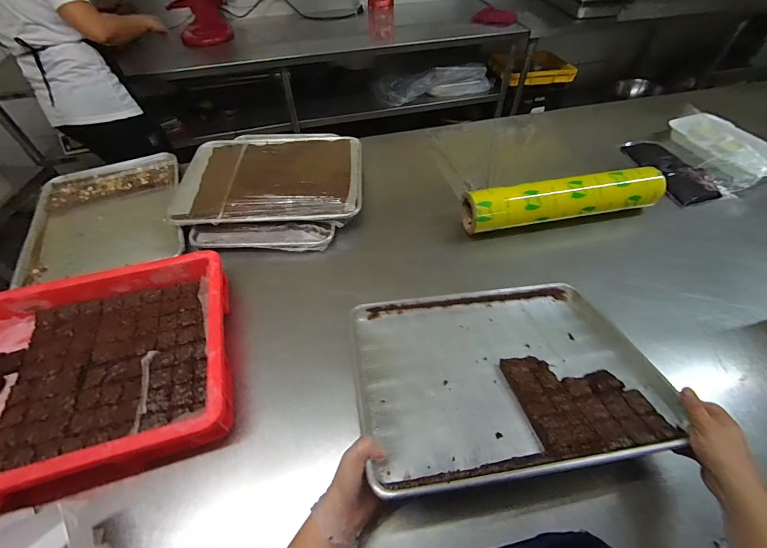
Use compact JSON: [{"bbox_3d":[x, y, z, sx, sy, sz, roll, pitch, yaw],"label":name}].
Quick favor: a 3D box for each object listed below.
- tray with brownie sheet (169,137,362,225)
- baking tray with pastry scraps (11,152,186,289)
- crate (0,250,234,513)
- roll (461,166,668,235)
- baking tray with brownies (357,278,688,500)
[{"bbox_3d":[-0.276,-0.248,0.866,0.433,0.022,0.324,-3,51,-1],"label":"tray with brownie sheet"},{"bbox_3d":[-0.663,-0.155,0.845,0.321,0.035,0.407,-18,53,-13],"label":"baking tray with pastry scraps"},{"bbox_3d":[-0.482,0.149,0.562,0.441,0.074,0.344,-13,52,-9],"label":"crate"},{"bbox_3d":[0.409,-0.165,0.782,0.448,0.092,0.085,-10,52,-7],"label":"roll"},{"bbox_3d":[0.176,0.139,0.537,0.424,0.025,0.327,-5,35,-7],"label":"baking tray with brownies"}]

